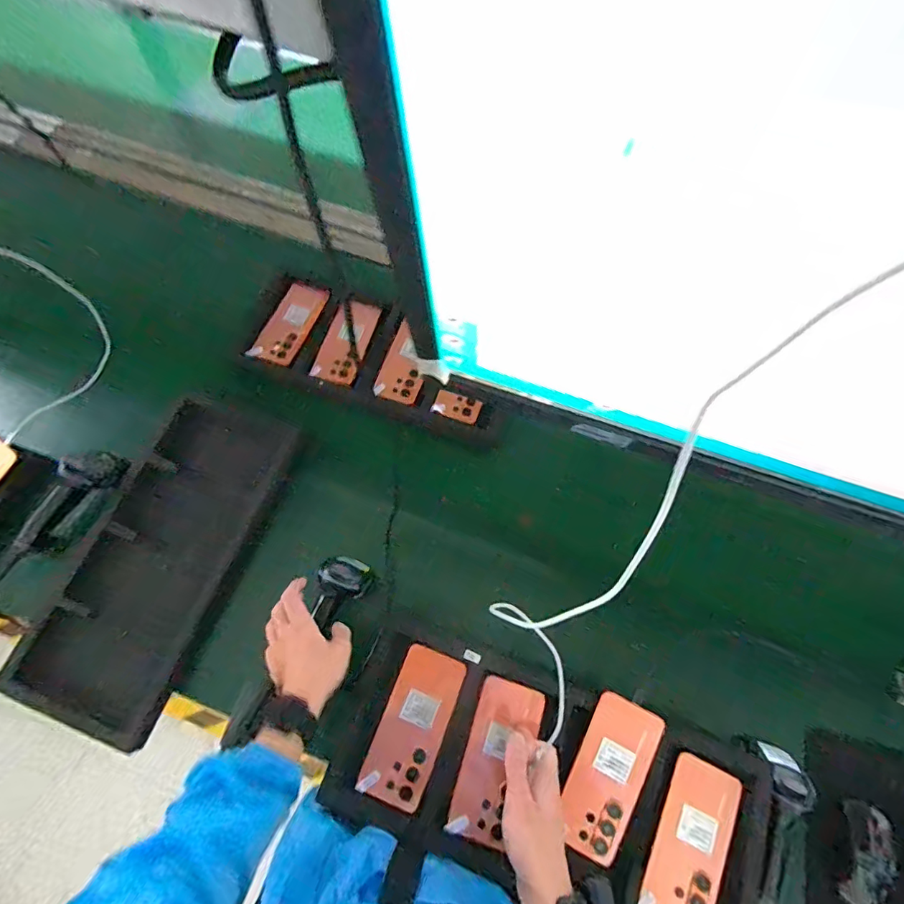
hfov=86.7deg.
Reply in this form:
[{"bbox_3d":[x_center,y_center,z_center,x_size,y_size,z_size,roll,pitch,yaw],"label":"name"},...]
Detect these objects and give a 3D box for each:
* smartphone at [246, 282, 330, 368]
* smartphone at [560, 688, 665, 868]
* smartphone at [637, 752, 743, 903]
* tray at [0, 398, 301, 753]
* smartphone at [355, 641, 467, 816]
[{"bbox_3d":[-0.297,-0.234,0.876,0.080,0.010,0.163,27,81,3],"label":"smartphone"},{"bbox_3d":[0.183,0.377,0.558,0.077,0.009,0.168,24,79,11],"label":"smartphone"},{"bbox_3d":[0.274,0.446,0.543,0.080,0.014,0.167,27,71,10],"label":"smartphone"},{"bbox_3d":[-0.447,0.150,0.744,0.231,0.031,0.492,19,69,7],"label":"tray"},{"bbox_3d":[-0.047,0.335,0.589,0.078,0.009,0.172,21,70,7],"label":"smartphone"}]

